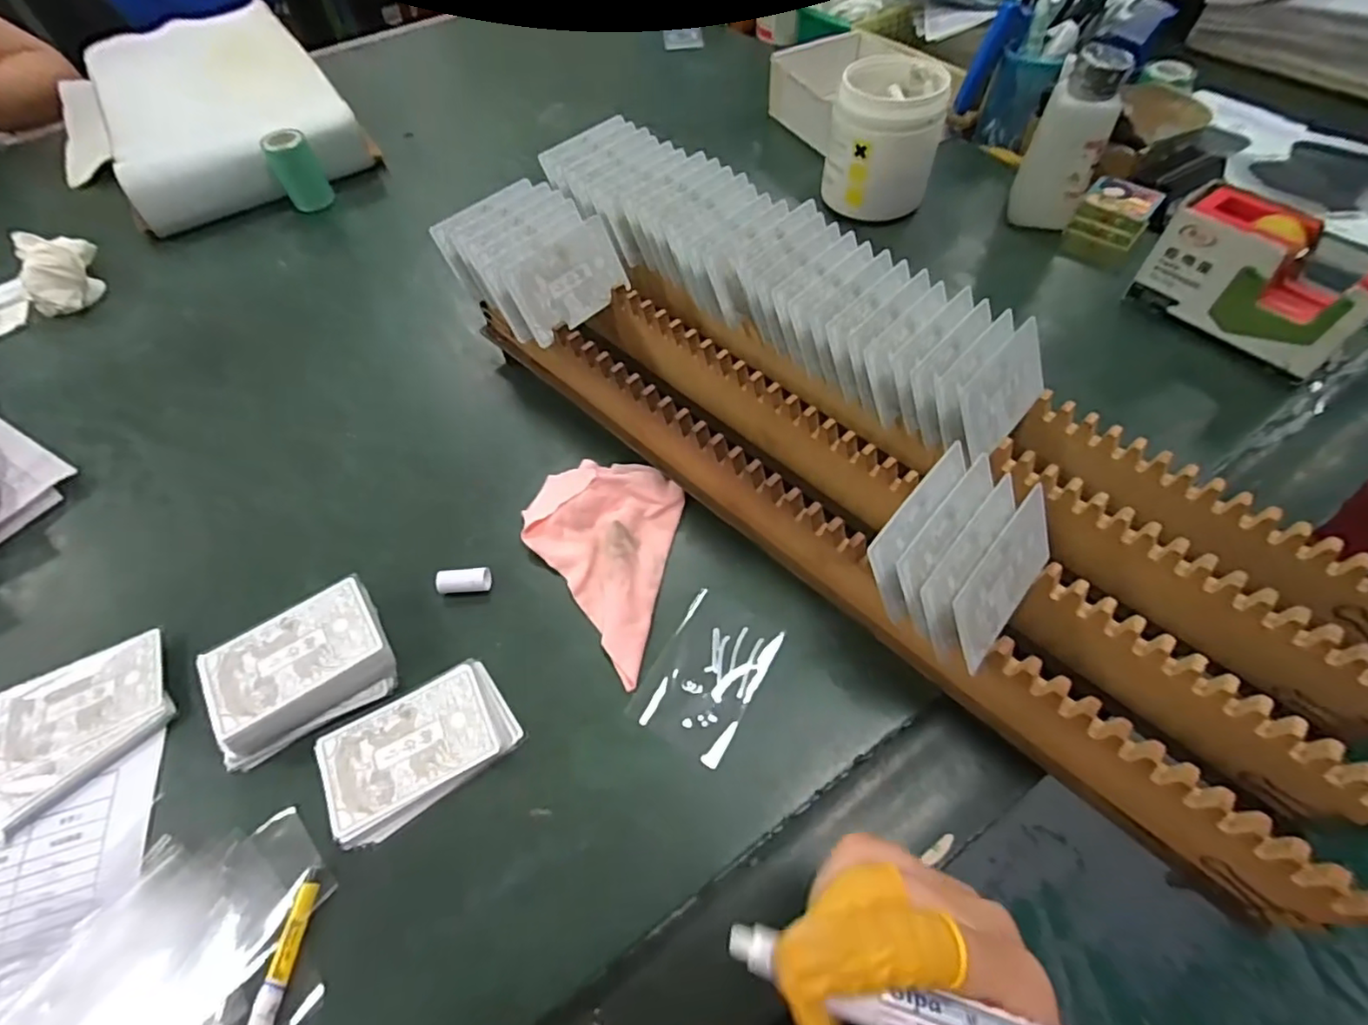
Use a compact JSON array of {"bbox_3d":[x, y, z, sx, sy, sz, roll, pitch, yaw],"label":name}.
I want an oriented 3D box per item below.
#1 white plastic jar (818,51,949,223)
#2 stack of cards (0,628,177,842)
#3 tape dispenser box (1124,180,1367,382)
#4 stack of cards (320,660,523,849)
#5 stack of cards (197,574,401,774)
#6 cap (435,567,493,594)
[{"bbox_3d":[0.179,-0.327,0.553,0.093,0.112,0.095,-2,58,3],"label":"white plastic jar"},{"bbox_3d":[-0.338,0.116,0.341,0.094,0.011,0.077,-35,62,-17],"label":"stack of cards"},{"bbox_3d":[0.410,-0.166,0.438,0.057,0.081,0.138,-37,63,-18],"label":"tape dispenser box"},{"bbox_3d":[-0.141,0.124,0.325,0.094,0.009,0.062,-30,61,-15],"label":"stack of cards"},{"bbox_3d":[-0.212,0.086,0.340,0.089,0.028,0.066,-27,60,-13],"label":"stack of cards"},{"bbox_3d":[-0.135,0.043,0.377,0.032,0.014,0.013,-7,58,-1],"label":"cap"}]

